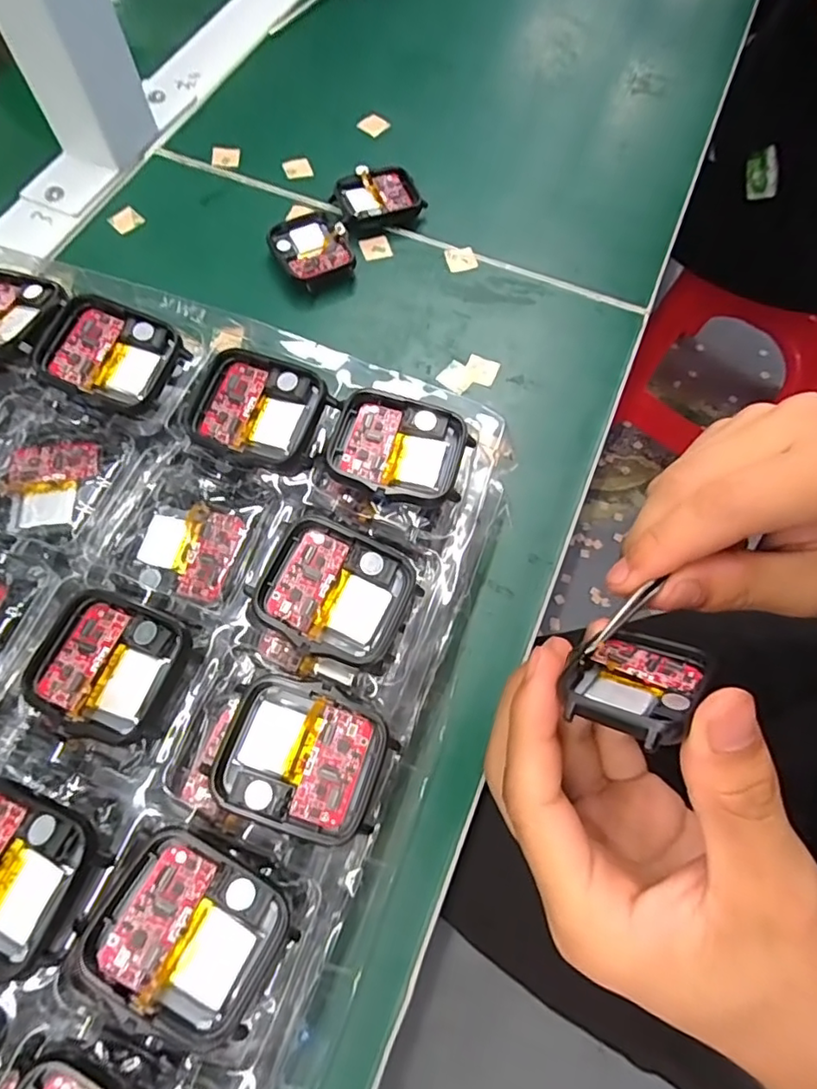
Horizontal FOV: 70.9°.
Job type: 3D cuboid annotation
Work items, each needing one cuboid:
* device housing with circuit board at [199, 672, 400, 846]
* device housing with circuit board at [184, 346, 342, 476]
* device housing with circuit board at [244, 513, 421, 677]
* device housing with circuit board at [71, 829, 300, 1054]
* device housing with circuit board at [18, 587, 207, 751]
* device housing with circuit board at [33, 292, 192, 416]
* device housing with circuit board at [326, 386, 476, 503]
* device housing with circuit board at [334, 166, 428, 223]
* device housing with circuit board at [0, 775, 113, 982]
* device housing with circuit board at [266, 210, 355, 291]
[{"bbox_3d":[-0.029,0.058,0.158,0.044,0.006,0.037,17,69,5],"label":"device housing with circuit board"},{"bbox_3d":[-0.051,-0.046,0.195,0.047,0.010,0.036,20,68,7],"label":"device housing with circuit board"},{"bbox_3d":[-0.022,0.014,0.174,0.044,0.007,0.038,23,69,7],"label":"device housing with circuit board"},{"bbox_3d":[-0.054,0.098,0.144,0.043,0.011,0.037,27,70,9],"label":"device housing with circuit board"},{"bbox_3d":[-0.088,0.035,0.168,0.046,0.010,0.038,20,68,7],"label":"device housing with circuit board"},{"bbox_3d":[-0.107,-0.068,0.204,0.046,0.010,0.036,21,68,8],"label":"device housing with circuit board"},{"bbox_3d":[-0.004,-0.032,0.193,0.045,0.010,0.038,17,68,6],"label":"device housing with circuit board"},{"bbox_3d":[-0.016,-0.189,0.315,0.044,0.012,0.034,-13,69,-7],"label":"device housing with circuit board"},{"bbox_3d":[-0.104,0.081,0.145,0.044,0.005,0.037,23,68,9],"label":"device housing with circuit board"},{"bbox_3d":[-0.050,-0.151,0.297,0.038,0.012,0.044,-22,70,-10],"label":"device housing with circuit board"}]

